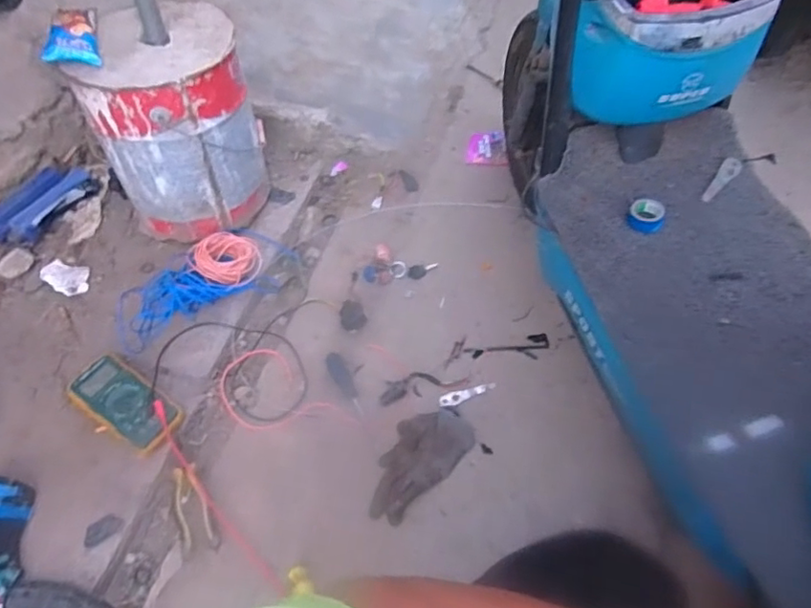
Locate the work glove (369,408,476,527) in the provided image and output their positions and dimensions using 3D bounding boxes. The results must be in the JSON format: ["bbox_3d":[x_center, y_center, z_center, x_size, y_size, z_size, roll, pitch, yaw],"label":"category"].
[{"bbox_3d":[0.015,0.236,0.891,0.102,0.026,0.194,36,65,23],"label":"work glove"}]

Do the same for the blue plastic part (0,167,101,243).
[{"bbox_3d":[-0.741,-0.207,1.193,0.123,0.046,0.215,24,61,17],"label":"blue plastic part"}]

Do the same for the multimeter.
[{"bbox_3d":[-0.451,0.165,0.954,0.197,0.056,0.094,29,62,19],"label":"multimeter"}]

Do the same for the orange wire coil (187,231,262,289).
[{"bbox_3d":[-0.330,-0.081,1.090,0.121,0.058,0.100,-34,62,-18],"label":"orange wire coil"}]

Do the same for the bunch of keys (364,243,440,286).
[{"bbox_3d":[-0.015,-0.068,1.115,0.127,0.014,0.090,23,61,16],"label":"bunch of keys"}]

